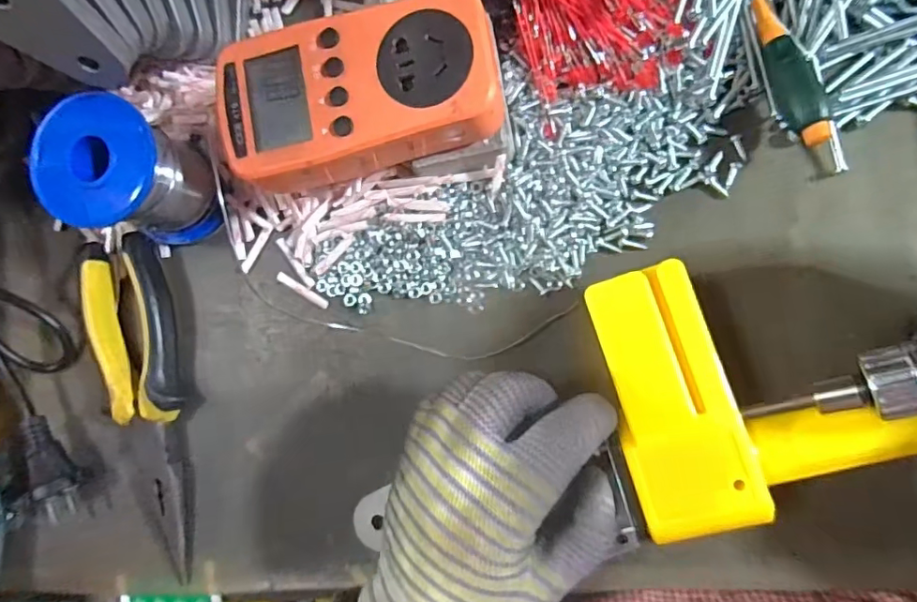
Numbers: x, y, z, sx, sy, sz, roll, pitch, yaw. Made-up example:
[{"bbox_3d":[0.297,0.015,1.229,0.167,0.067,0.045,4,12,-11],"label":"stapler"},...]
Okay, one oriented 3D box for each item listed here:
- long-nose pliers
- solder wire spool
[{"bbox_3d":[-0.170,0.056,0.292,0.039,0.018,0.182,-13,85,9],"label":"long-nose pliers"},{"bbox_3d":[-0.168,-0.065,0.276,0.057,0.063,0.062,1,89,8],"label":"solder wire spool"}]

